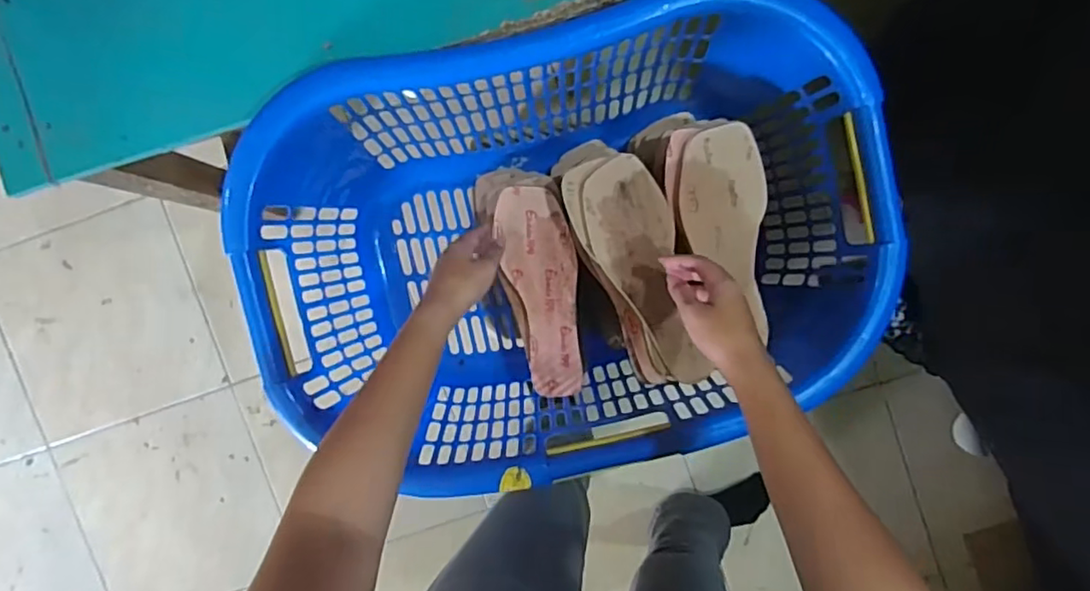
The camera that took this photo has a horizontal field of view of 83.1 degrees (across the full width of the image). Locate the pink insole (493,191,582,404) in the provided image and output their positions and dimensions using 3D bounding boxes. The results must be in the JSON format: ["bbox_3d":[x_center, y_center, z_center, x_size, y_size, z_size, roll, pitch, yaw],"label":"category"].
[{"bbox_3d":[0.002,-0.001,0.680,0.074,0.014,0.234,-8,99,9],"label":"pink insole"}]

